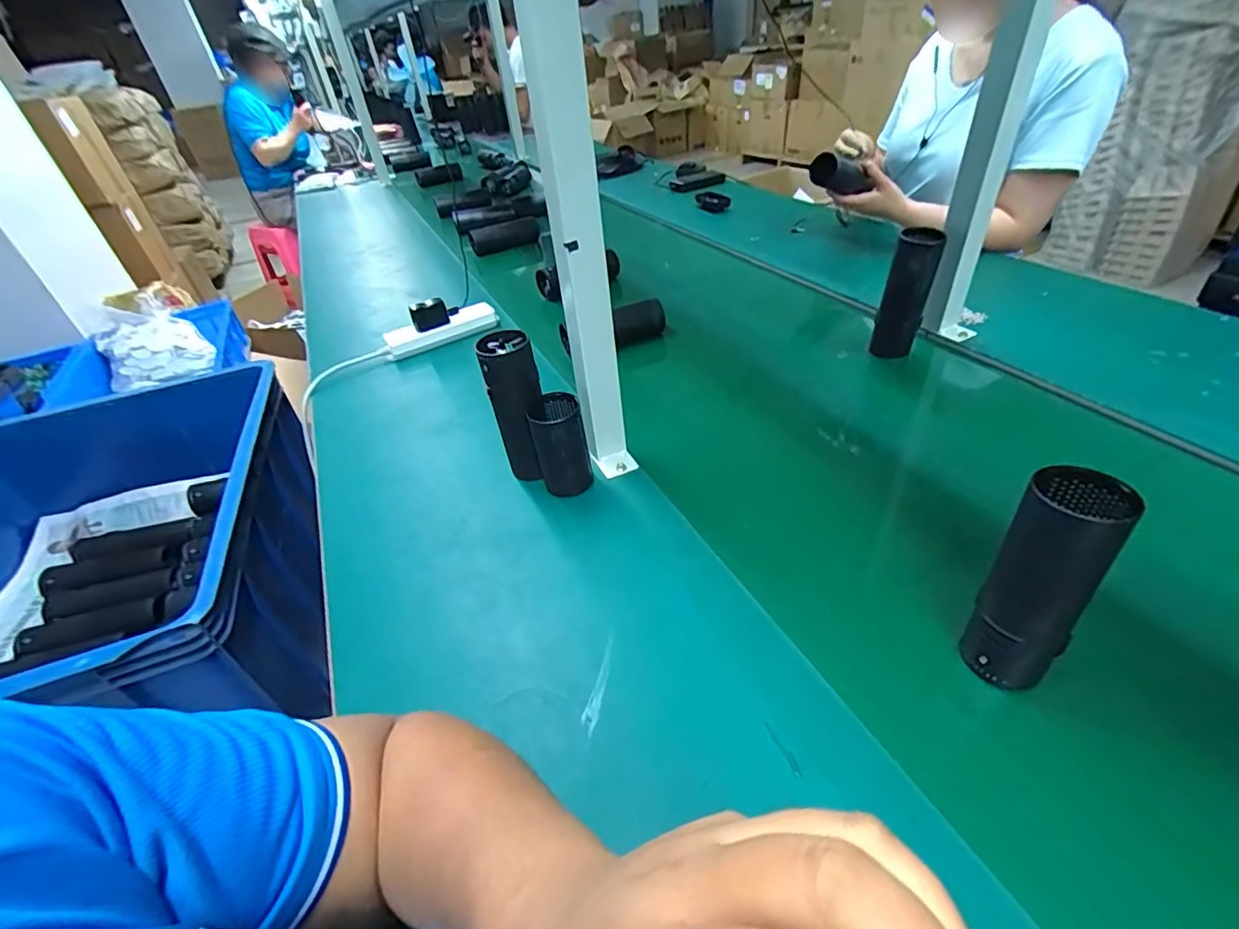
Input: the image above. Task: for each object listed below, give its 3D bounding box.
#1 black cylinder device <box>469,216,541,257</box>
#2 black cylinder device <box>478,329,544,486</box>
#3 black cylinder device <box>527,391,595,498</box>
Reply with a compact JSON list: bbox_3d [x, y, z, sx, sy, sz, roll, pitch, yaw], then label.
[{"bbox_3d":[-0.281,-0.561,1.342,0.175,0.058,0.058,-20,41,-16],"label":"black cylinder device"},{"bbox_3d":[-0.105,-0.057,0.591,0.057,0.163,0.050,1,39,10],"label":"black cylinder device"},{"bbox_3d":[-0.062,-0.019,0.587,0.056,0.103,0.054,-12,39,-7],"label":"black cylinder device"}]

